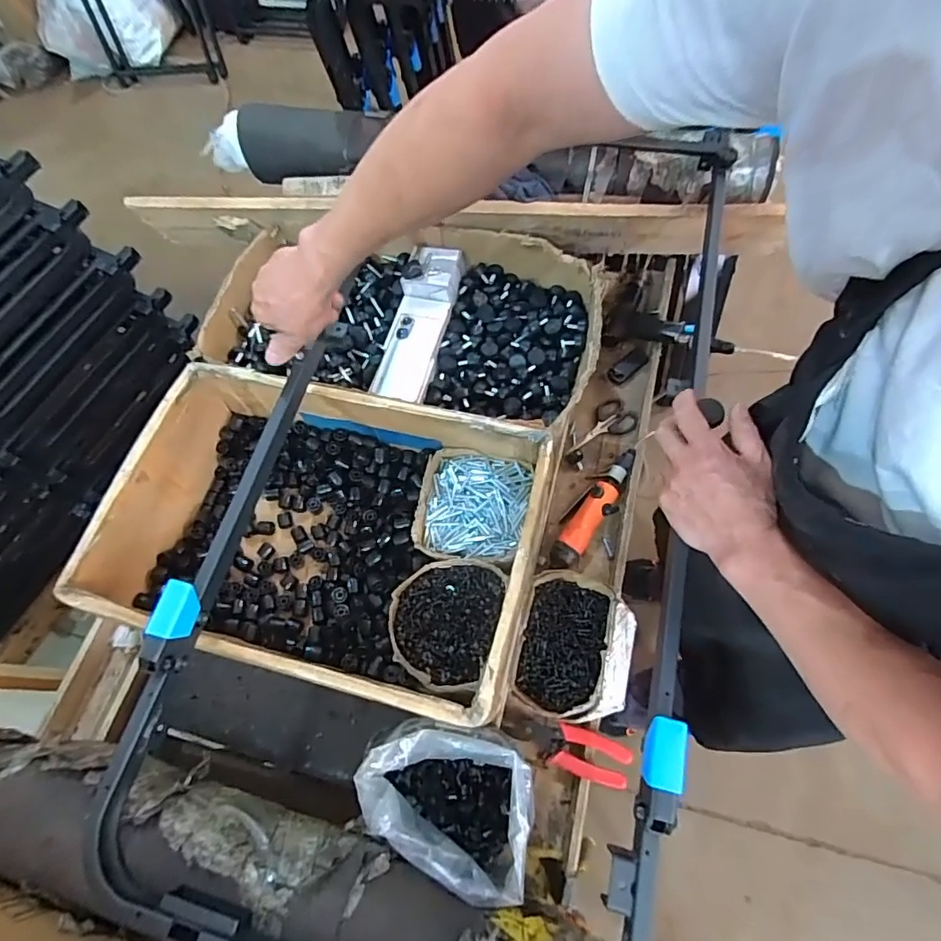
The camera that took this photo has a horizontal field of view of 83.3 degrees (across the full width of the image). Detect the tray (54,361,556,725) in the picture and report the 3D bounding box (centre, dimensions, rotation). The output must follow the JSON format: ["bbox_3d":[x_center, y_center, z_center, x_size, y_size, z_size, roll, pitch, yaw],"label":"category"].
[{"bbox_3d":[-0.184,0.080,0.697,0.529,0.168,0.345,11,68,10],"label":"tray"}]

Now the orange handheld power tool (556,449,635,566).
[{"bbox_3d":[0.191,0.058,0.803,0.051,0.058,0.202,33,73,17],"label":"orange handheld power tool"}]

